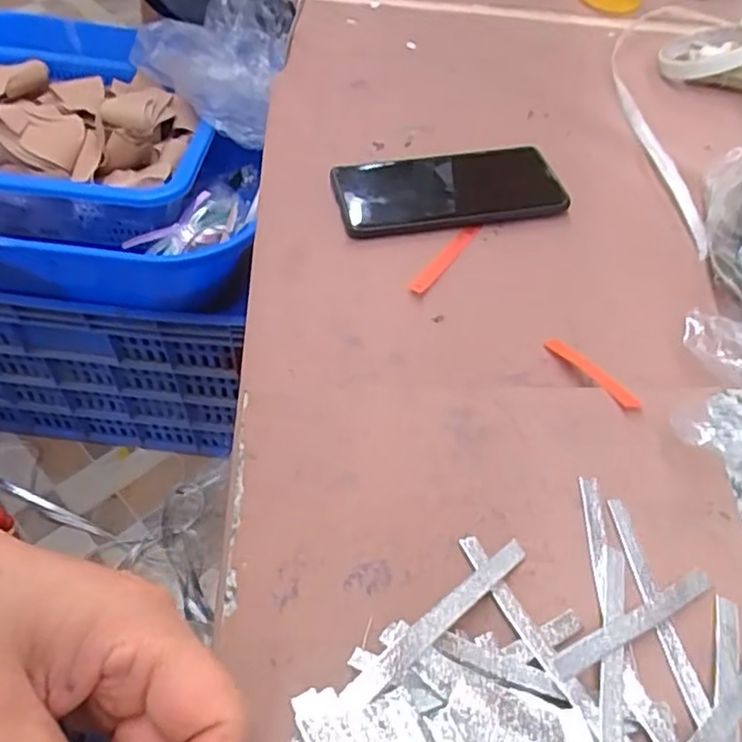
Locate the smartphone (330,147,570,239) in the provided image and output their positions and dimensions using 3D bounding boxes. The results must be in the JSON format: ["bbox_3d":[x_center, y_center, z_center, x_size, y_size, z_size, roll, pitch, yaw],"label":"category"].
[{"bbox_3d":[0.056,-0.133,0.482,0.160,0.014,0.072,-9,53,-10],"label":"smartphone"}]

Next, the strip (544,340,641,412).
[{"bbox_3d":[0.123,0.001,0.369,0.011,0.005,0.076,-14,33,-14],"label":"strip"}]

